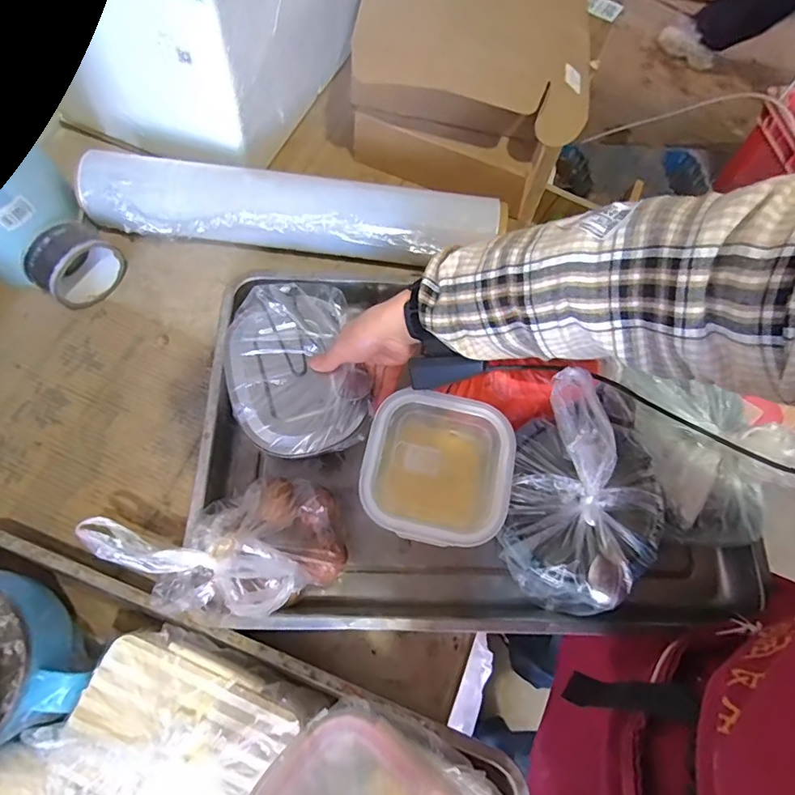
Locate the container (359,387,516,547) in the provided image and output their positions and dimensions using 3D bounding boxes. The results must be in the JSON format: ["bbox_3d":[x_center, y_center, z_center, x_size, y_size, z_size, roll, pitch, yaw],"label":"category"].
[{"bbox_3d":[0.039,0.065,0.453,0.134,0.048,0.133,10,69,6],"label":"container"}]

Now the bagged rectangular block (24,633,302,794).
[{"bbox_3d":[-0.185,0.274,0.393,0.167,0.036,0.120,24,71,11],"label":"bagged rectangular block"}]

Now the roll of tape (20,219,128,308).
[{"bbox_3d":[-0.389,-0.161,0.585,0.064,0.075,0.097,25,71,12],"label":"roll of tape"}]

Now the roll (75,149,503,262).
[{"bbox_3d":[-0.124,-0.228,0.605,0.503,0.095,0.091,5,68,4],"label":"roll"}]

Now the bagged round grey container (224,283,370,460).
[{"bbox_3d":[-0.104,-0.033,0.524,0.149,0.052,0.189,-12,68,-3],"label":"bagged round grey container"}]

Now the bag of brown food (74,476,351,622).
[{"bbox_3d":[-0.141,0.135,0.434,0.176,0.133,0.124,-25,69,-8],"label":"bag of brown food"}]

